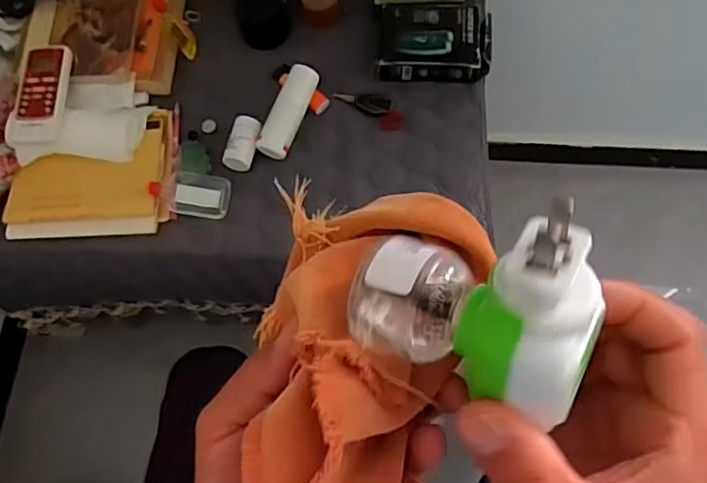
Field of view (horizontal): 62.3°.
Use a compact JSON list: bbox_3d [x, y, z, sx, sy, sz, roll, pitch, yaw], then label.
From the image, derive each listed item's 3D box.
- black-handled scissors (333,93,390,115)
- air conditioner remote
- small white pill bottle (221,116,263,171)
[{"bbox_3d":[0.011,-0.174,0.725,0.071,0.014,0.022,18,72,8],"label":"black-handled scissors"},{"bbox_3d":[-0.370,-0.178,0.691,0.062,0.016,0.131,3,70,3],"label":"air conditioner remote"},{"bbox_3d":[-0.131,-0.115,0.701,0.032,0.026,0.064,15,71,7],"label":"small white pill bottle"}]

